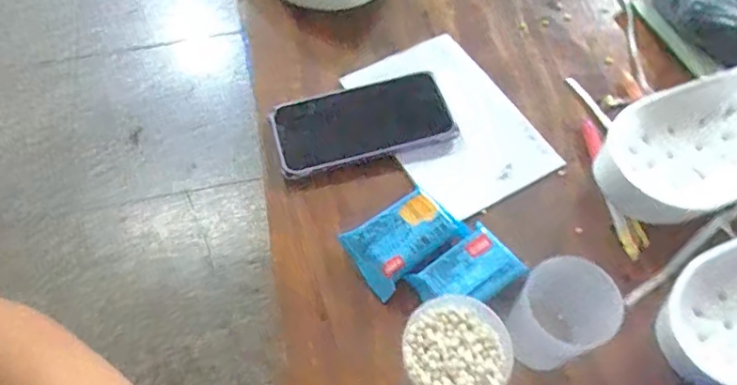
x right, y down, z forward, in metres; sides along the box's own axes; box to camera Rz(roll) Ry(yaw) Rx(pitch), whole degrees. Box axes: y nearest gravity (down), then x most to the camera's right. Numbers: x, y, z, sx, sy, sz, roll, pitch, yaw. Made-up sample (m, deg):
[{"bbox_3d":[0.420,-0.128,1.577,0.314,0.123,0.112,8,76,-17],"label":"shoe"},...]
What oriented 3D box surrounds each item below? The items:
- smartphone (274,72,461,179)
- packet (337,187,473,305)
[{"bbox_3d":[-0.006,-0.064,0.515,0.161,0.016,0.081,-13,60,-7],"label":"smartphone"},{"bbox_3d":[0.027,0.038,0.447,0.087,0.020,0.057,-34,65,-18],"label":"packet"}]

